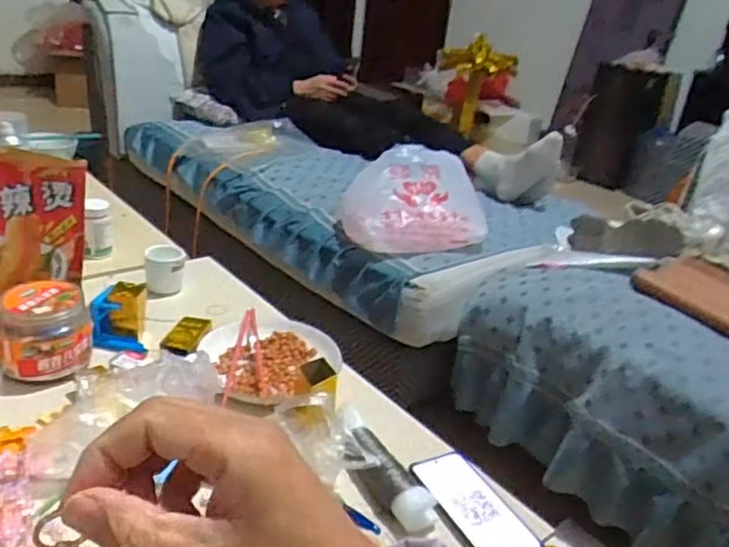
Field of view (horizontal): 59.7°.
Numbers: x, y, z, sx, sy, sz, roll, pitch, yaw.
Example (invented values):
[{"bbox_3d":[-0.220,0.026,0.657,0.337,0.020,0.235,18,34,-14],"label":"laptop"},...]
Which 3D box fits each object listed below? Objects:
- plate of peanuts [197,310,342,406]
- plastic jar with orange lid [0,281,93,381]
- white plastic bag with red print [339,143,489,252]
[{"bbox_3d":[-0.136,0.113,0.903,0.167,0.034,0.175,6,25,-3],"label":"plate of peanuts"},{"bbox_3d":[-0.415,0.071,0.826,0.104,0.088,0.103,6,25,-3],"label":"plastic jar with orange lid"},{"bbox_3d":[0.123,-0.184,1.536,0.339,0.164,0.258,6,25,-3],"label":"white plastic bag with red print"}]

